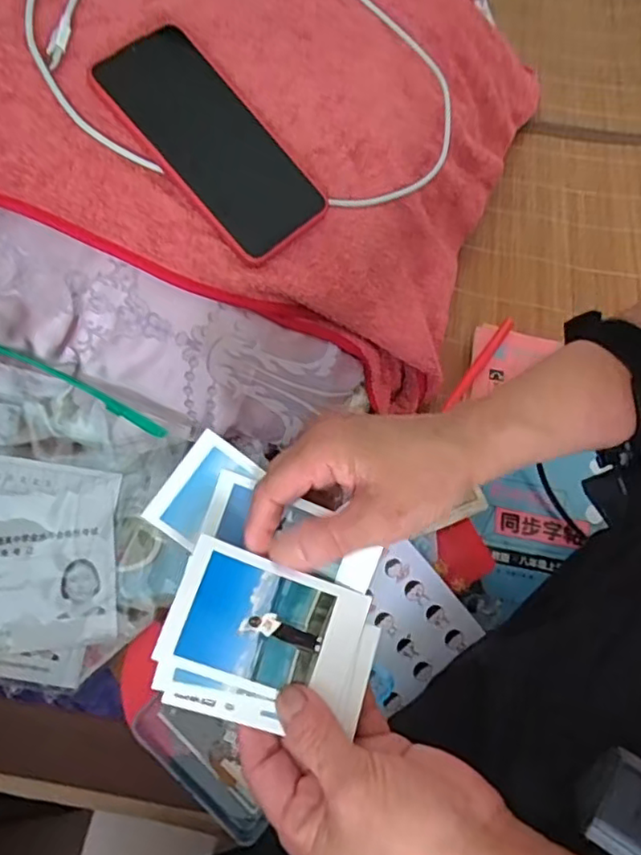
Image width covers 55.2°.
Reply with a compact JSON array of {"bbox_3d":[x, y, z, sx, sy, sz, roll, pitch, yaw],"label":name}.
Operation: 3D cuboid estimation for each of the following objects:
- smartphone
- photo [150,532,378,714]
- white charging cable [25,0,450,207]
[{"bbox_3d":[-0.071,-0.191,0.411,0.076,0.009,0.158,-45,97,-15],"label":"smartphone"},{"bbox_3d":[-0.024,0.088,0.277,0.084,0.004,0.053,22,71,-8],"label":"photo"},{"bbox_3d":[-0.043,-0.272,0.454,0.308,0.030,0.229,-5,76,-21],"label":"white charging cable"}]

